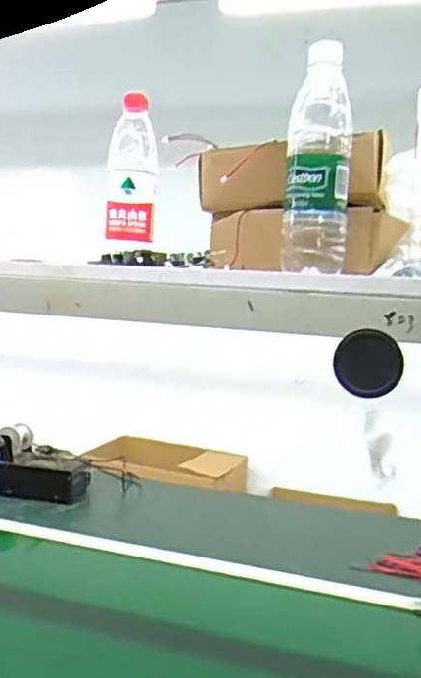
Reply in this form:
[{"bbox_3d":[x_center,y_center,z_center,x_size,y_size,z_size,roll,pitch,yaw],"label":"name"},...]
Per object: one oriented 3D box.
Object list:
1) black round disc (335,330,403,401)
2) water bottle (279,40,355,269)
[{"bbox_3d":[0.145,0.022,0.567,0.060,0.059,0.019,4,5,9],"label":"black round disc"},{"bbox_3d":[0.109,-0.180,0.618,0.064,0.216,0.054,4,5,9],"label":"water bottle"}]

